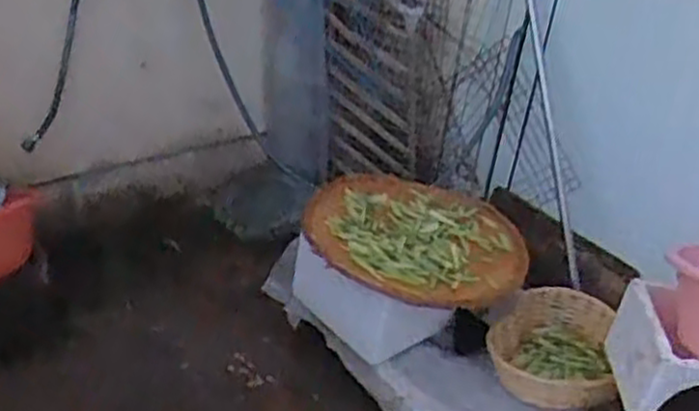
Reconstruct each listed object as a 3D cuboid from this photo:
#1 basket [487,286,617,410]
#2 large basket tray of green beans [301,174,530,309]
[{"bbox_3d":[0.420,0.309,1.606,0.248,0.146,0.262,12,32,7],"label":"basket"},{"bbox_3d":[0.141,0.077,1.684,0.497,0.092,0.423,12,33,8],"label":"large basket tray of green beans"}]

